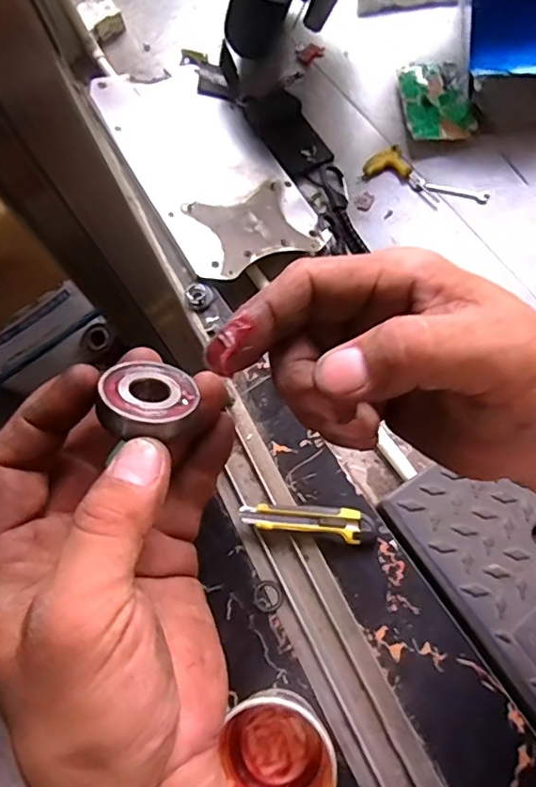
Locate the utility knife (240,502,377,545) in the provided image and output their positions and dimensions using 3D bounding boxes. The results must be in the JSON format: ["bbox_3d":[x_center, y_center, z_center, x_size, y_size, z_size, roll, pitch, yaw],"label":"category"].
[{"bbox_3d":[0.048,0.153,0.665,0.154,0.027,0.039,3,70,4],"label":"utility knife"}]

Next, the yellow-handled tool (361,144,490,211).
[{"bbox_3d":[0.245,-0.329,0.886,0.188,0.020,0.070,34,79,13],"label":"yellow-handled tool"}]

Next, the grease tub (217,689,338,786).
[{"bbox_3d":[0.011,0.363,0.560,0.105,0.103,0.108,-1,74,4],"label":"grease tub"}]

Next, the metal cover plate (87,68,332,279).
[{"bbox_3d":[-0.095,-0.361,0.879,0.224,0.013,0.409,-24,70,-24],"label":"metal cover plate"}]

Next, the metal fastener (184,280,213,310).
[{"bbox_3d":[-0.096,-0.137,0.775,0.038,0.013,0.039,-1,70,2],"label":"metal fastener"}]

